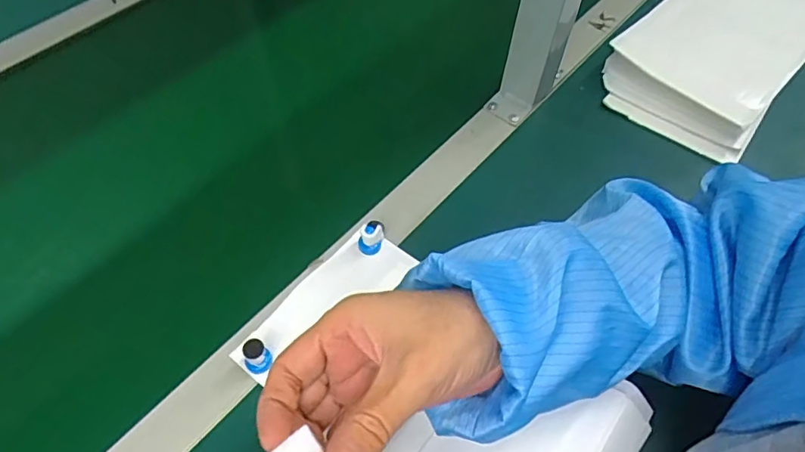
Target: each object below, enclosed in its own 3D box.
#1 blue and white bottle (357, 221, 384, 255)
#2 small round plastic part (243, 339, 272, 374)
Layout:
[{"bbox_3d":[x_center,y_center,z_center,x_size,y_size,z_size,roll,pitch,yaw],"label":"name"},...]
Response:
[{"bbox_3d":[-0.025,0.010,0.445,0.015,0.028,0.018,26,58,15],"label":"blue and white bottle"},{"bbox_3d":[-0.103,0.092,0.385,0.015,0.027,0.016,1,55,-2],"label":"small round plastic part"}]

